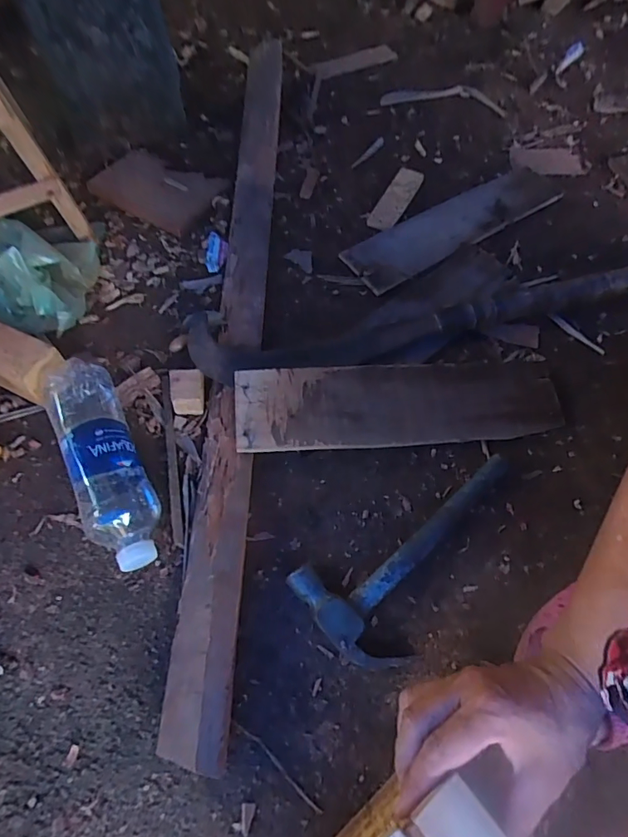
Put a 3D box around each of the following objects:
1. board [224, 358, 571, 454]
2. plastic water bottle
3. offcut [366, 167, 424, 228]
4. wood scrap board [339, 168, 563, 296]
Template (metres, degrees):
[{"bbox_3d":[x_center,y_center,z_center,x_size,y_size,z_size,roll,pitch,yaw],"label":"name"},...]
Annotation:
[{"bbox_3d":[0.090,-0.018,0.491,0.331,0.013,0.090,-4,69,-9],"label":"board"},{"bbox_3d":[-0.199,0.036,0.455,0.064,0.062,0.226,-25,66,-13],"label":"plastic water bottle"},{"bbox_3d":[0.114,-0.306,0.667,0.039,0.009,0.121,28,66,12],"label":"offcut"},{"bbox_3d":[0.198,-0.265,0.644,0.347,0.017,0.079,-31,68,-15],"label":"wood scrap board"}]

